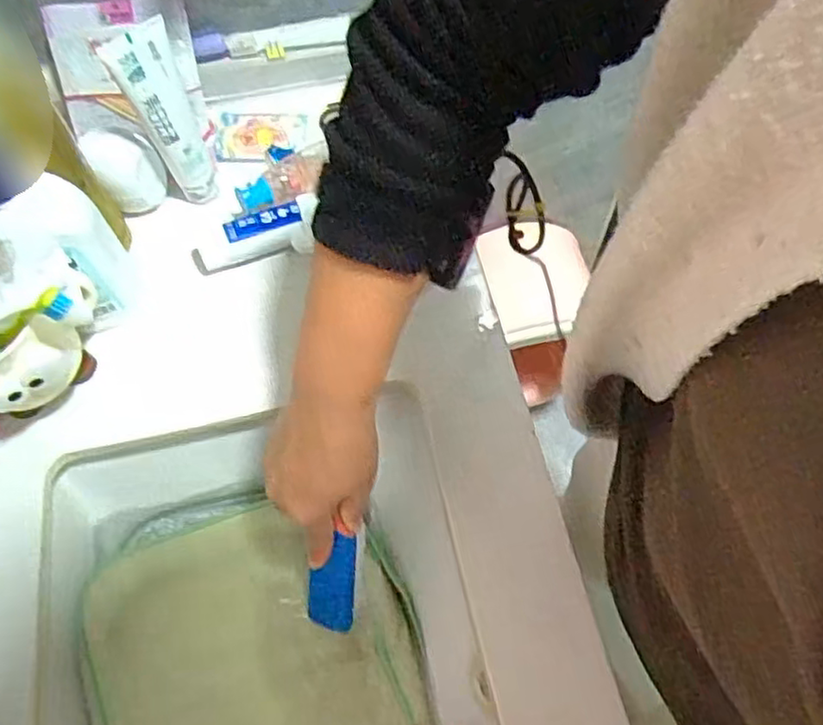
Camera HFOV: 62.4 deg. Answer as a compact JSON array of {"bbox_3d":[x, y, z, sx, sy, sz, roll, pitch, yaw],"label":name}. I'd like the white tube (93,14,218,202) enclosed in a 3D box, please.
[{"bbox_3d":[-0.202,-0.199,0.567,0.049,0.166,0.026,-25,64,-11],"label":"white tube"}]

